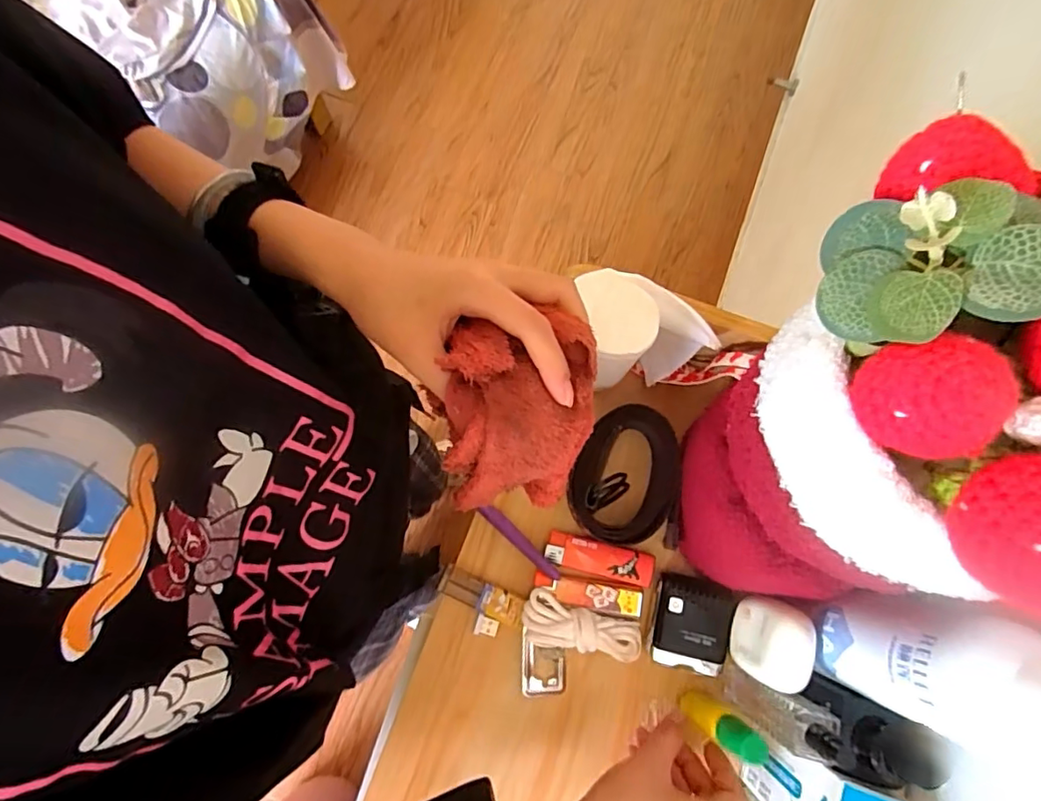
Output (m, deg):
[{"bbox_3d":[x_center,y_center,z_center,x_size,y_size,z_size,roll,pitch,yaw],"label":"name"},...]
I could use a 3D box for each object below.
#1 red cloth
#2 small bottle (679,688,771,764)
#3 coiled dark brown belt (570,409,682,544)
[{"bbox_3d":[0.001,0.007,0.288,0.070,0.077,0.088,2,77,1],"label":"red cloth"},{"bbox_3d":[0.126,0.211,0.360,0.018,0.092,0.025,8,77,-10],"label":"small bottle"},{"bbox_3d":[0.078,0.055,0.421,0.075,0.030,0.100,19,78,4],"label":"coiled dark brown belt"}]

